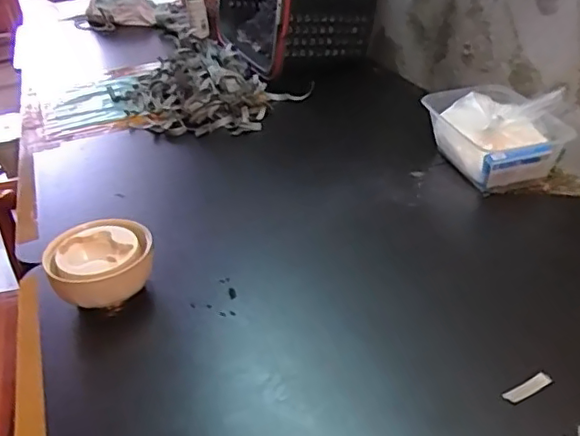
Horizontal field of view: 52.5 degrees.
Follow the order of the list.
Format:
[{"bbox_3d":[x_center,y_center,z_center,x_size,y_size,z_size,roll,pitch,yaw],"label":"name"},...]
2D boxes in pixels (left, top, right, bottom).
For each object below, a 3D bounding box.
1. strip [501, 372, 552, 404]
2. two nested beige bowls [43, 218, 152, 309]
[{"bbox_3d":[0.166,0.118,0.410,0.038,0.004,0.010,-18,34,-20],"label":"strip"},{"bbox_3d":[-0.169,0.048,0.537,0.090,0.058,0.089,-4,32,2],"label":"two nested beige bowls"}]

